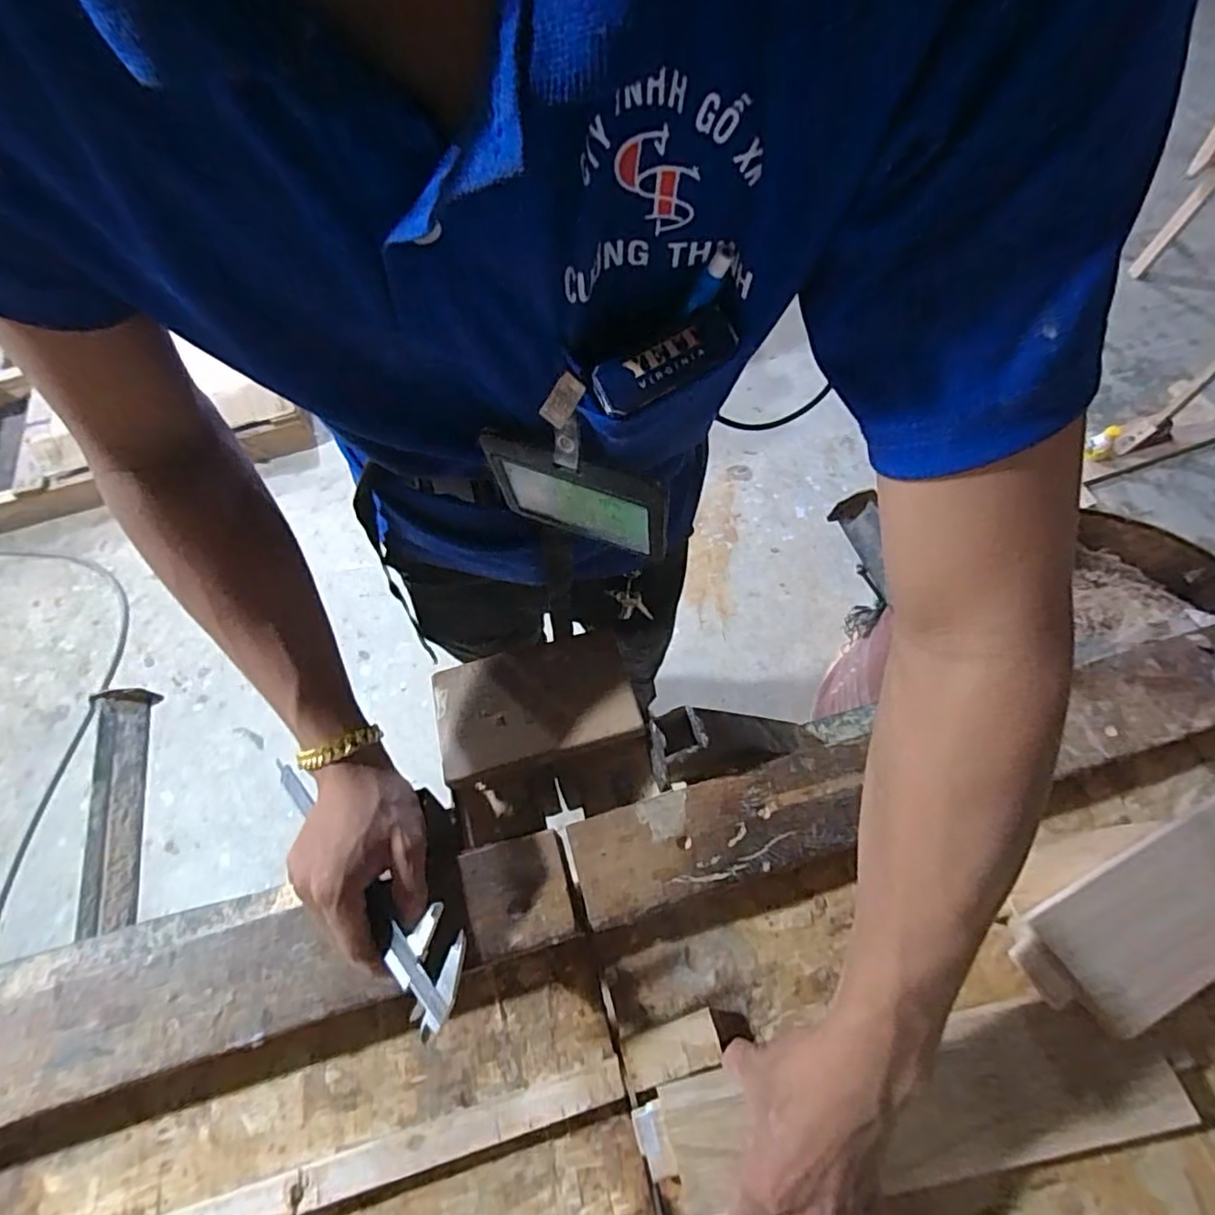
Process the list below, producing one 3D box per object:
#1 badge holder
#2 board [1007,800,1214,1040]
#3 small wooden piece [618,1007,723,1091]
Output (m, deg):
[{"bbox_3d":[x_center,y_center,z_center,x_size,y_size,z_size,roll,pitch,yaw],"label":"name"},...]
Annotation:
[{"bbox_3d":[-0.017,-0.058,0.328,0.099,0.081,0.010,19,68,13],"label":"badge holder"},{"bbox_3d":[0.411,0.173,0.397,0.317,0.015,0.075,-26,56,-7],"label":"board"},{"bbox_3d":[0.040,0.279,0.383,0.059,0.009,0.030,-15,65,-5],"label":"small wooden piece"}]

